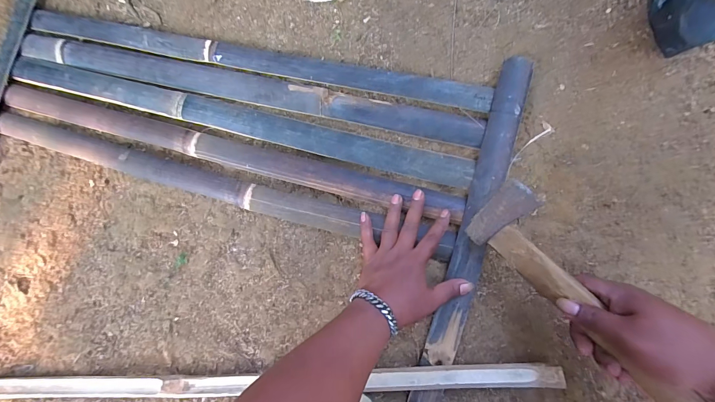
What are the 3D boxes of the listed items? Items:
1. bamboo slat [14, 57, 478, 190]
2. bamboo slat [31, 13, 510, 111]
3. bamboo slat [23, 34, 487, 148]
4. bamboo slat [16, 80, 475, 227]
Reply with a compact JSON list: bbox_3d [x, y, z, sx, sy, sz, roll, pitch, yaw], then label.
[{"bbox_3d":[-0.218,-0.137,0.503,0.789,0.009,0.044,15,87,9],"label":"bamboo slat"},{"bbox_3d":[-0.194,-0.236,0.519,0.797,0.019,0.042,14,87,9],"label":"bamboo slat"},{"bbox_3d":[-0.204,-0.187,0.516,0.791,0.015,0.048,13,86,9],"label":"bamboo slat"},{"bbox_3d":[-0.234,-0.086,0.509,0.795,0.018,0.038,15,87,10],"label":"bamboo slat"}]

